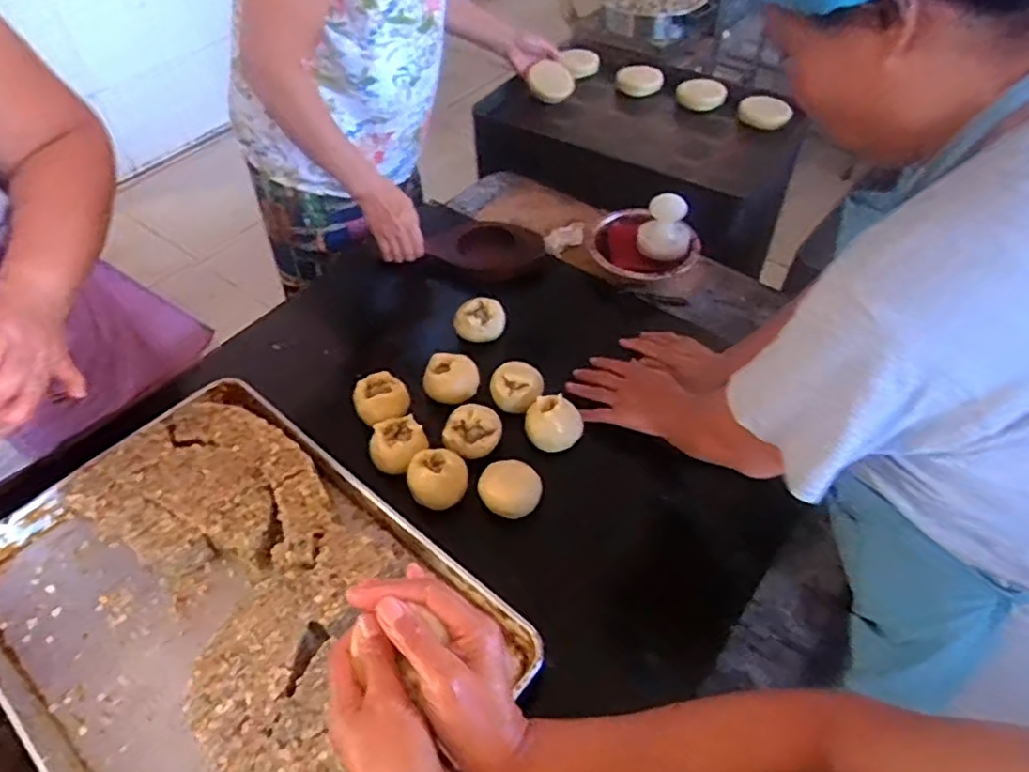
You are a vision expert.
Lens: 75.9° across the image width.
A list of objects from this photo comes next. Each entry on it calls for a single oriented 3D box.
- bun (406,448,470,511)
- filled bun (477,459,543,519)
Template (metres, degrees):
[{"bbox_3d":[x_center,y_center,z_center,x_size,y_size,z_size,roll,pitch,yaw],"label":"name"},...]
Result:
[{"bbox_3d":[-0.098,0.115,0.840,0.077,0.042,0.072,20,53,16],"label":"bun"},{"bbox_3d":[-0.005,0.136,0.843,0.079,0.060,0.071,-6,51,-5],"label":"filled bun"}]

